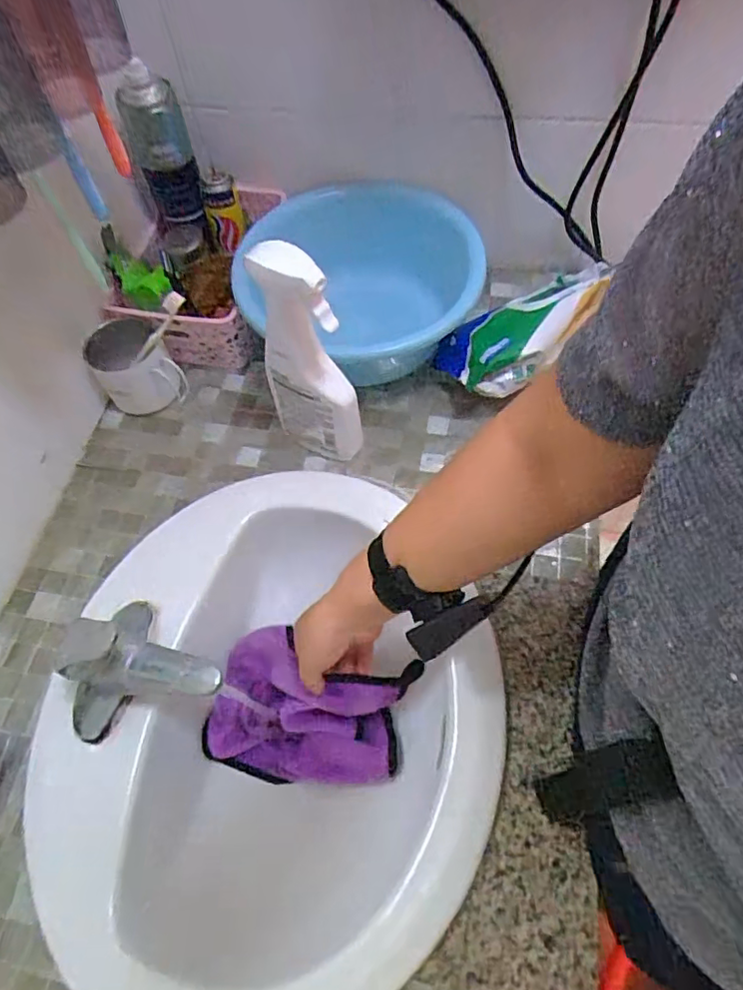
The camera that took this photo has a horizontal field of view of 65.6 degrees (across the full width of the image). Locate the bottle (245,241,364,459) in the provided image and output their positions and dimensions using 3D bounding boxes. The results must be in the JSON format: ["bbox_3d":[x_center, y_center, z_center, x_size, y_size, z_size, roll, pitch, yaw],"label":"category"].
[{"bbox_3d":[-0.062,-0.126,0.570,0.090,0.253,0.055,39,69,21],"label":"bottle"}]

